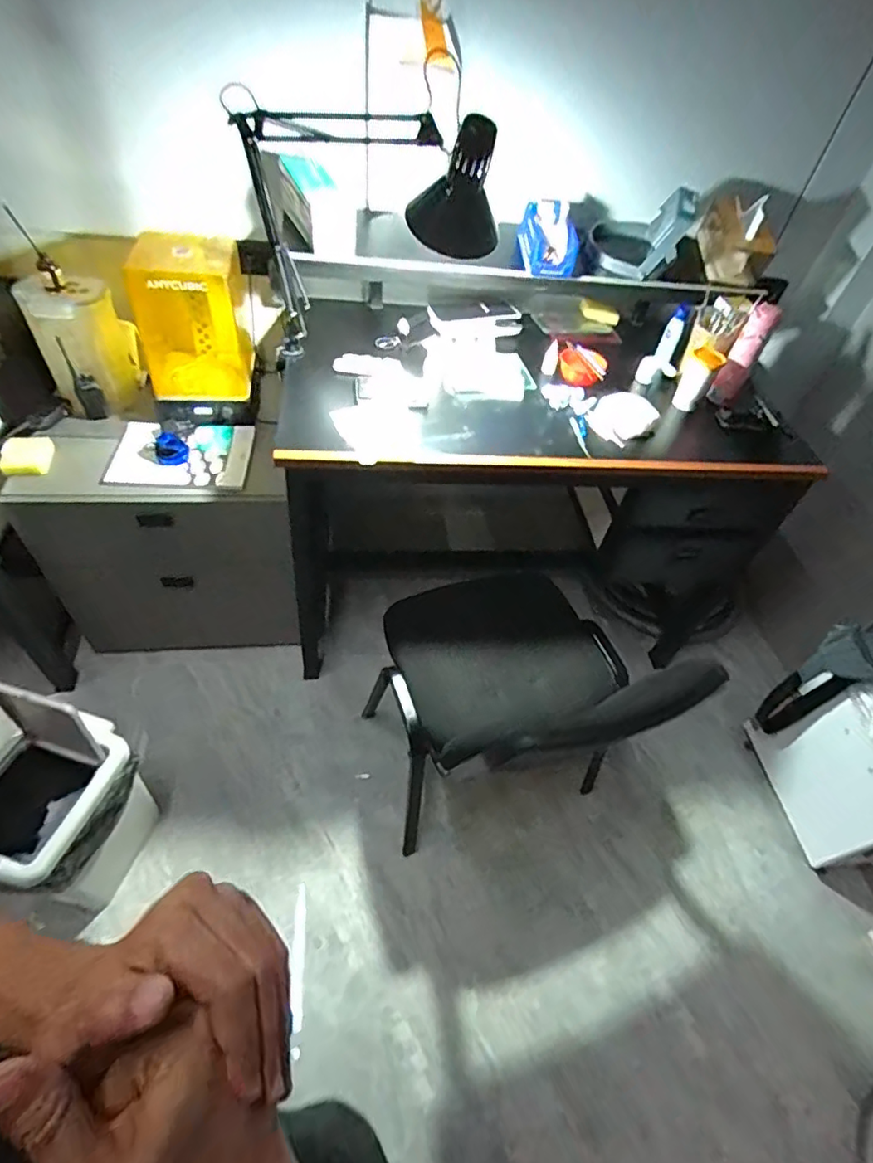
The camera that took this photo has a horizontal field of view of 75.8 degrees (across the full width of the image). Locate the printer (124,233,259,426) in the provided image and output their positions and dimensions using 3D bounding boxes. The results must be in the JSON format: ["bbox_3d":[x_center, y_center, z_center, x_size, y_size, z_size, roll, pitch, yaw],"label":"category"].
[{"bbox_3d":[-0.591,-0.602,1.358,0.260,0.391,0.242,-5,52,-13],"label":"printer"}]

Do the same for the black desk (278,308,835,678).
[{"bbox_3d":[0.210,-0.236,1.603,1.207,0.835,0.745,-4,51,-12],"label":"black desk"}]

